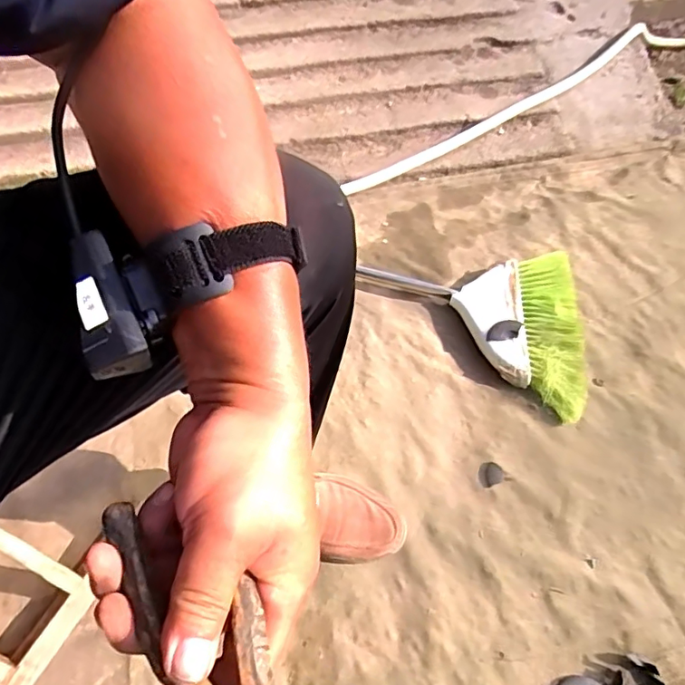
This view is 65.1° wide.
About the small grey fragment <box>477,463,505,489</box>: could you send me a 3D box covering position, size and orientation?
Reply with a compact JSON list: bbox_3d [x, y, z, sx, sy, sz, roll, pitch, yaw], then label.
[{"bbox_3d":[0.200,0.179,0.728,0.035,0.009,0.032,0,55,-1],"label":"small grey fragment"}]

